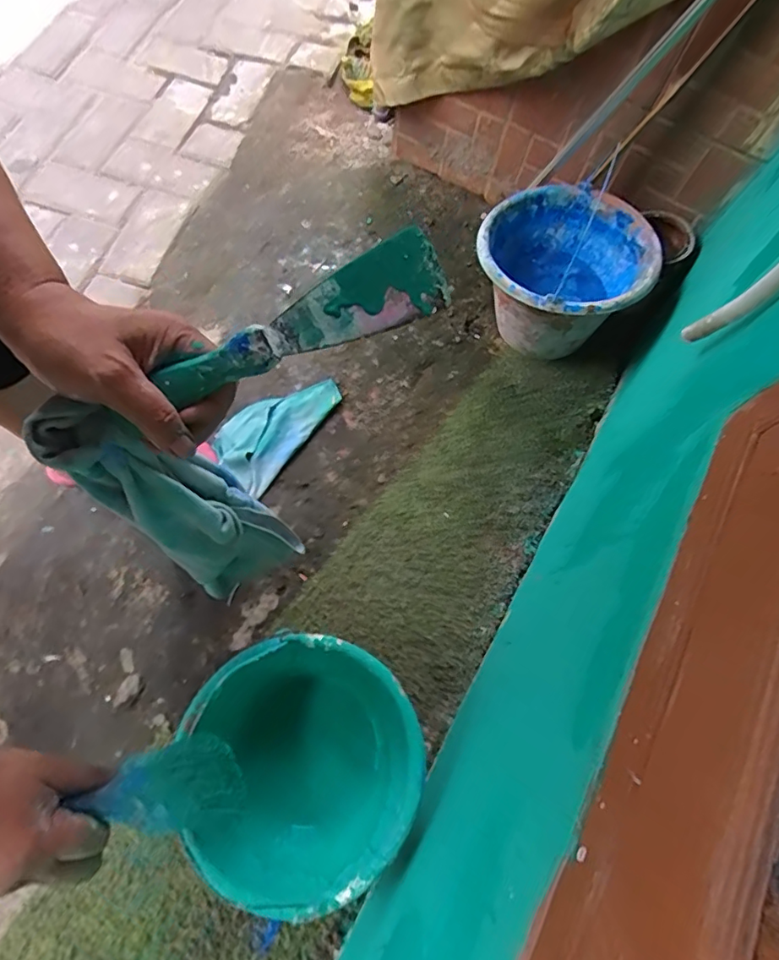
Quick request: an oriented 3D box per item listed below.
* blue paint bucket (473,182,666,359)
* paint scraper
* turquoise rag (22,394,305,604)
[{"bbox_3d":[0.258,-0.314,0.826,0.251,0.179,0.240,0,68,-1],"label":"blue paint bucket"},{"bbox_3d":[-0.049,-0.090,0.307,0.170,0.021,0.046,-27,99,-5],"label":"paint scraper"},{"bbox_3d":[-0.175,0.034,0.438,0.103,0.349,0.047,-41,69,-9],"label":"turquoise rag"}]

